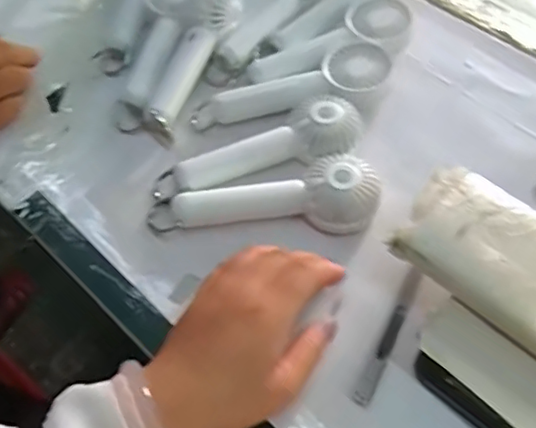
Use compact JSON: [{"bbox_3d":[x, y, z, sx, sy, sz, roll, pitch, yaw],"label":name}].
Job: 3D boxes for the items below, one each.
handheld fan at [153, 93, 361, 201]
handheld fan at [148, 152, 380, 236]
[{"bbox_3d":[-0.006,-0.046,0.444,0.159,0.031,0.048,-23,59,-15],"label":"handheld fan"},{"bbox_3d":[-0.003,-0.015,0.422,0.159,0.029,0.056,-3,56,-2],"label":"handheld fan"}]

